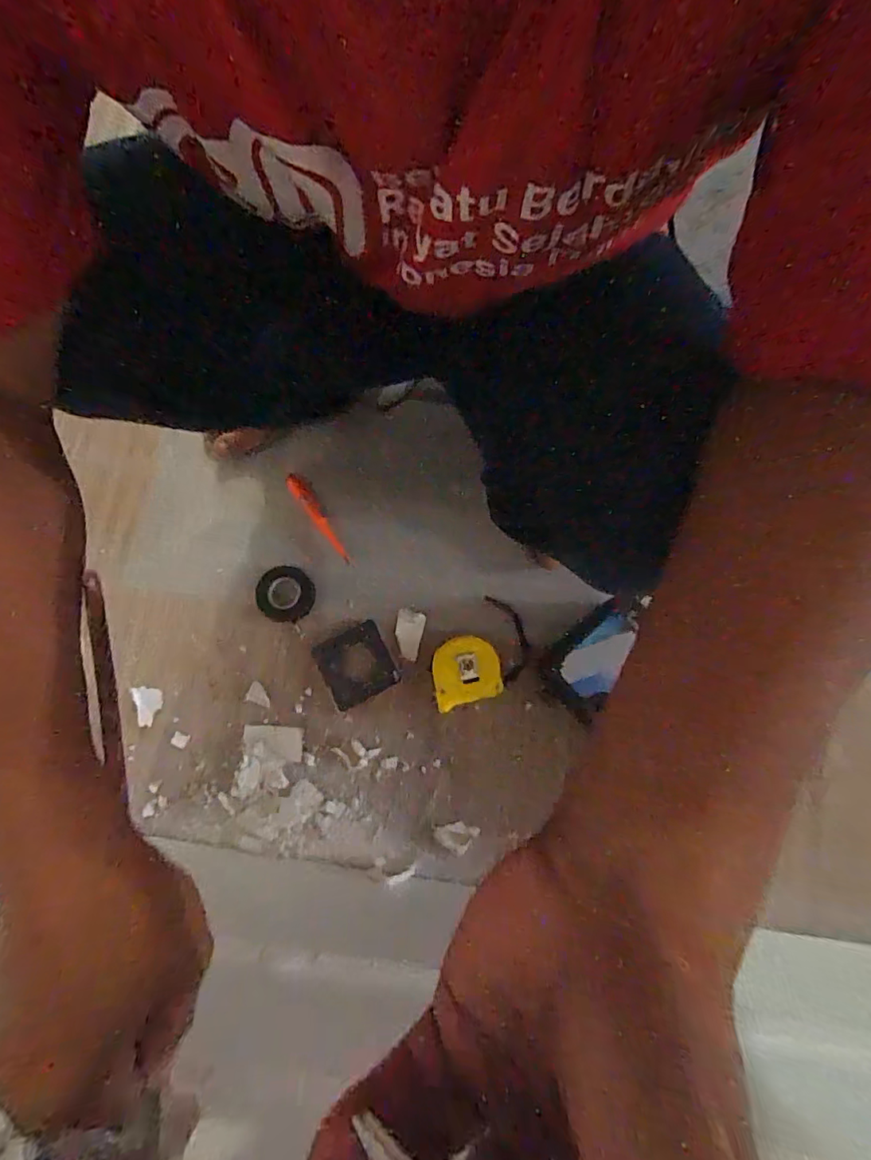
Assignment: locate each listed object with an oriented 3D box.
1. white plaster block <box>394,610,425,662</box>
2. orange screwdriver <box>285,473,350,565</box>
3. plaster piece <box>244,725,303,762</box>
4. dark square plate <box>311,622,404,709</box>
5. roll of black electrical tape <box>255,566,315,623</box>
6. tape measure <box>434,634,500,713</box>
[{"bbox_3d":[-0.033,0.066,0.613,0.033,0.004,0.057,11,79,1],"label":"white plaster block"},{"bbox_3d":[-0.143,-0.080,0.631,0.023,0.014,0.134,-37,82,-7],"label":"orange screwdriver"},{"bbox_3d":[-0.189,0.188,0.583,0.068,0.004,0.036,5,79,0],"label":"plaster piece"},{"bbox_3d":[-0.095,0.103,0.608,0.082,0.005,0.084,-26,80,-6],"label":"dark square plate"},{"bbox_3d":[-0.184,0.017,0.614,0.069,0.016,0.068,0,79,-1],"label":"roll of black electrical tape"},{"bbox_3d":[0.032,0.105,0.585,0.076,0.039,0.071,-16,80,-4],"label":"tape measure"}]

